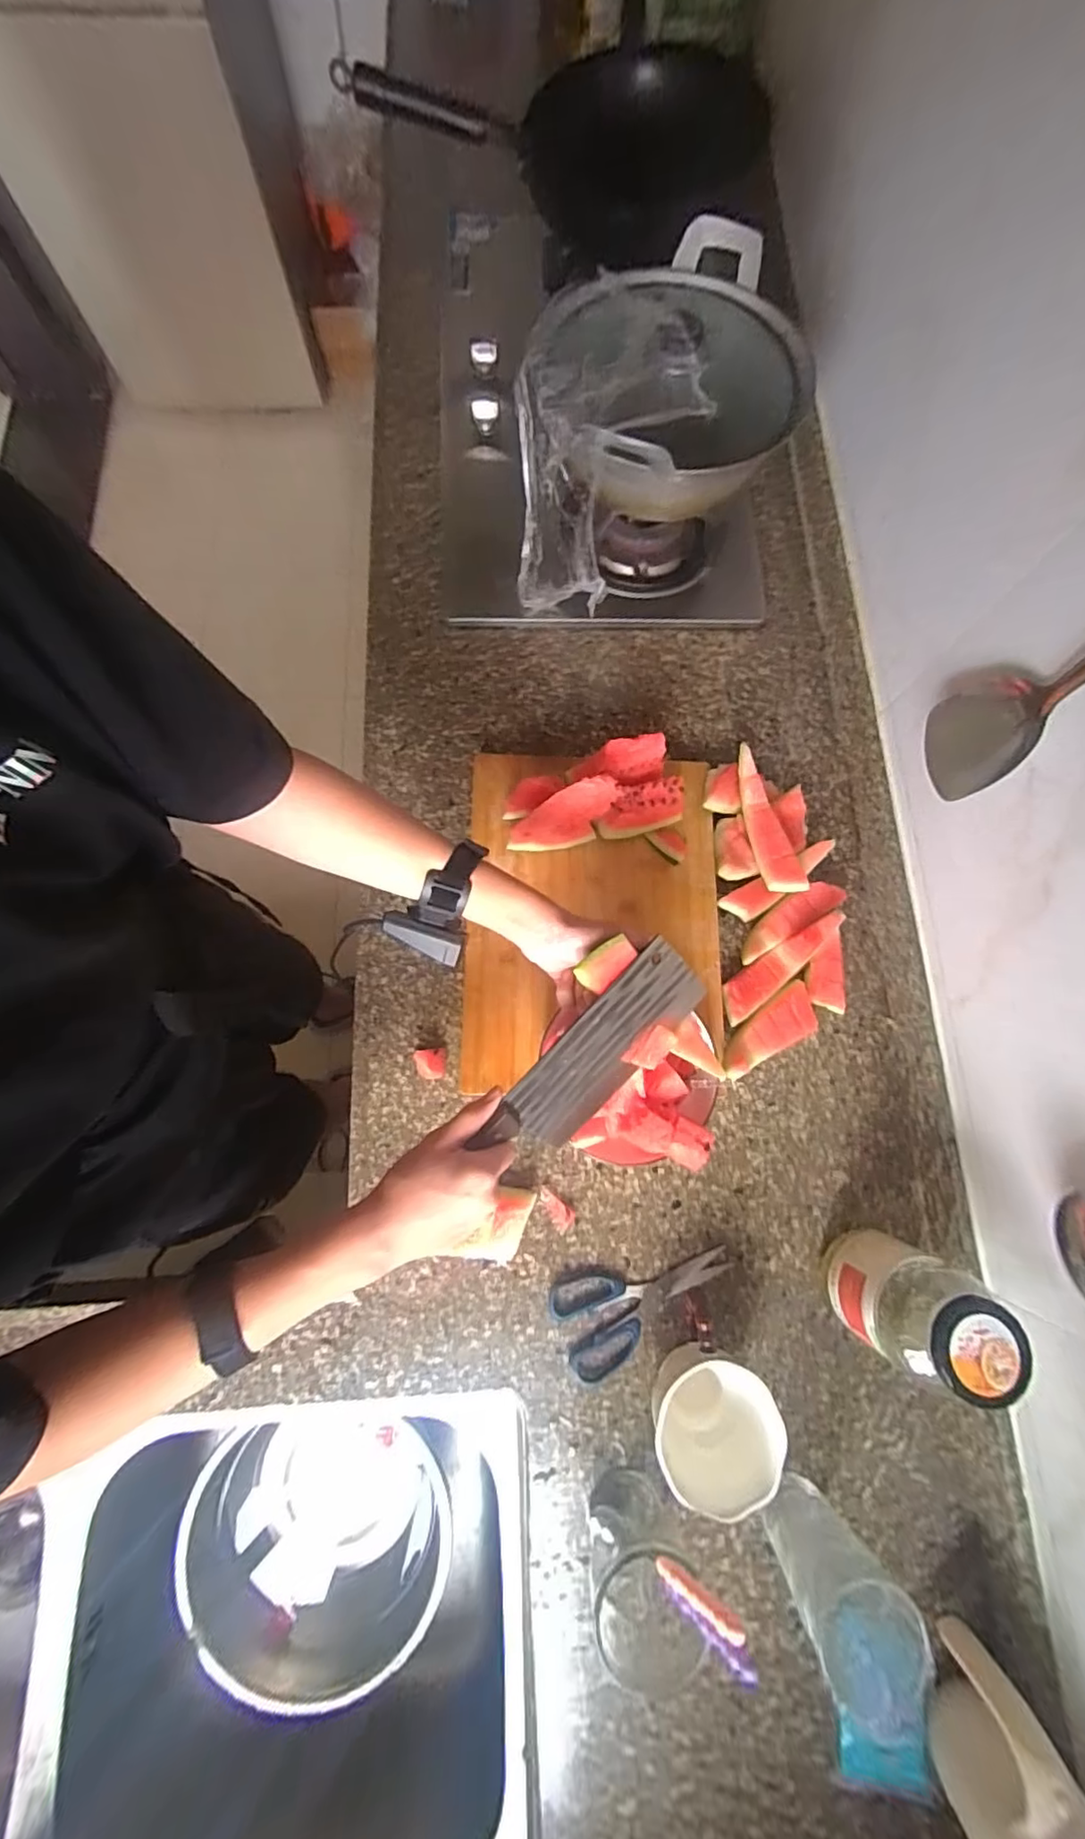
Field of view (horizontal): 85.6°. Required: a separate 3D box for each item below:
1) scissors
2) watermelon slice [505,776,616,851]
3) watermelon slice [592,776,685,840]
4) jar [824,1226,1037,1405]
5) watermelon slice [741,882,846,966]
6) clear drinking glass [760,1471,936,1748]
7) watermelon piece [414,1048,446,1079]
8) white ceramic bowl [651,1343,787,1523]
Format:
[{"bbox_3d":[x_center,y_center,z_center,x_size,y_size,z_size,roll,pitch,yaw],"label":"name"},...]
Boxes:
[{"bbox_3d":[0.102,0.371,0.569,0.177,0.008,0.090,-21,79,-5],"label":"scissors"},{"bbox_3d":[0.017,-0.100,0.600,0.104,0.127,0.021,-15,78,-6],"label":"watermelon slice"},{"bbox_3d":[0.104,-0.117,0.636,0.092,0.063,0.039,-19,79,-5],"label":"watermelon slice"},{"bbox_3d":[0.314,0.334,0.504,0.083,0.162,0.089,1,77,-2],"label":"jar"},{"bbox_3d":[0.269,0.001,0.647,0.144,0.037,0.037,-32,81,-9],"label":"watermelon slice"},{"bbox_3d":[0.233,0.529,0.476,0.072,0.130,0.086,-19,79,-7],"label":"clear drinking glass"},{"bbox_3d":[-0.116,0.151,0.610,0.031,0.010,0.031,-6,78,-2],"label":"watermelon piece"},{"bbox_3d":[0.144,0.429,0.511,0.099,0.097,0.104,-32,81,-9],"label":"white ceramic bowl"}]

